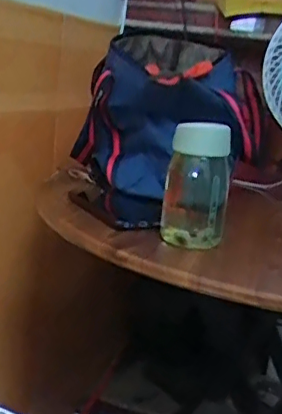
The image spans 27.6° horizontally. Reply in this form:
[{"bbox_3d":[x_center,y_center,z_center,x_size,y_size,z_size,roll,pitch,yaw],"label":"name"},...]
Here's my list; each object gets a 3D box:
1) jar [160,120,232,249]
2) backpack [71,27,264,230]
[{"bbox_3d":[0.062,-0.027,0.635,0.066,0.135,0.059,9,16,6],"label":"jar"},{"bbox_3d":[0.043,-0.104,0.819,0.257,0.238,0.190,7,16,1],"label":"backpack"}]

